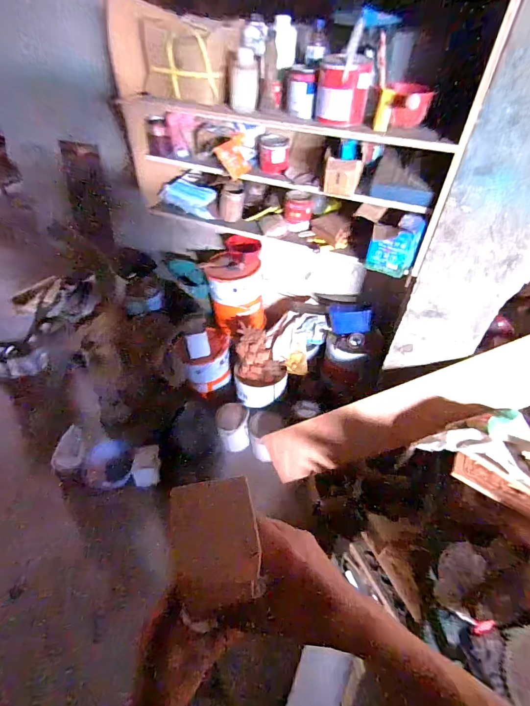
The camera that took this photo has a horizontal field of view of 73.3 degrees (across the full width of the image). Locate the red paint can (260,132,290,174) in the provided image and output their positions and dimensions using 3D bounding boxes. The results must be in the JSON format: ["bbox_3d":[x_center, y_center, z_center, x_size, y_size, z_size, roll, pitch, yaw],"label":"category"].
[{"bbox_3d":[0.033,-0.719,1.279,0.103,0.103,0.104,2,45,-1],"label":"red paint can"}]

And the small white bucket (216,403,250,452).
[{"bbox_3d":[-0.160,0.373,1.791,0.157,0.135,0.186,-1,45,-4],"label":"small white bucket"}]

